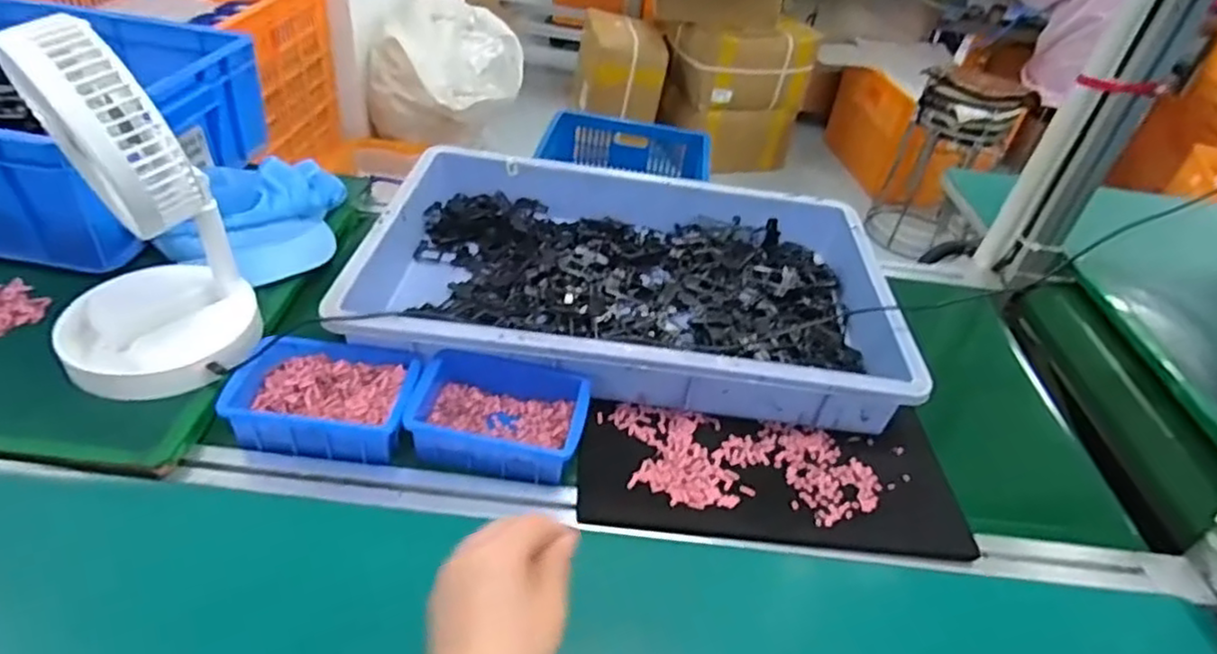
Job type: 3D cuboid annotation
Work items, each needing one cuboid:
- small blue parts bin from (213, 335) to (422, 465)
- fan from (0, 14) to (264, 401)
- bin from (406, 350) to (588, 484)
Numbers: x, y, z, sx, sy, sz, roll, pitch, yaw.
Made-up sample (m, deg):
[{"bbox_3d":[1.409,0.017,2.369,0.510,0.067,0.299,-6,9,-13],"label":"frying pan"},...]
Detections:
[{"bbox_3d":[-0.253,0.066,0.609,0.152,0.060,0.102,4,40,-5],"label":"small blue parts bin"},{"bbox_3d":[-0.406,-0.097,0.553,0.156,0.282,0.169,-27,51,-34],"label":"fan"},{"bbox_3d":[-0.096,0.075,0.605,0.149,0.044,0.106,9,40,1],"label":"bin"}]

